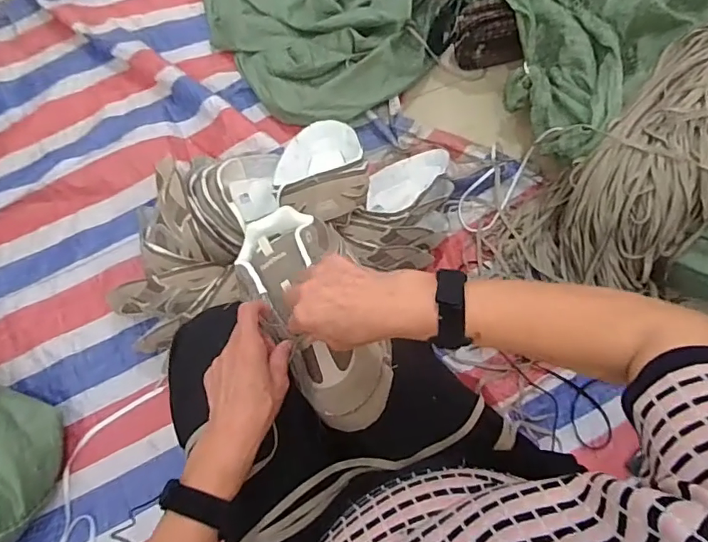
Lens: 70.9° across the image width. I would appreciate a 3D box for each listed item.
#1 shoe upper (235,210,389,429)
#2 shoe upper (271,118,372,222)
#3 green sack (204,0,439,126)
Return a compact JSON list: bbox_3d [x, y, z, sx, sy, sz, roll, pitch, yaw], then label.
[{"bbox_3d":[-0.045,0.044,0.541,0.120,0.048,0.257,-26,73,-6],"label":"shoe upper"},{"bbox_3d":[-0.063,-0.184,0.893,0.155,0.071,0.236,-10,38,-1],"label":"shoe upper"},{"bbox_3d":[-0.080,-0.631,1.098,0.483,0.124,0.625,-17,72,-3],"label":"green sack"}]

